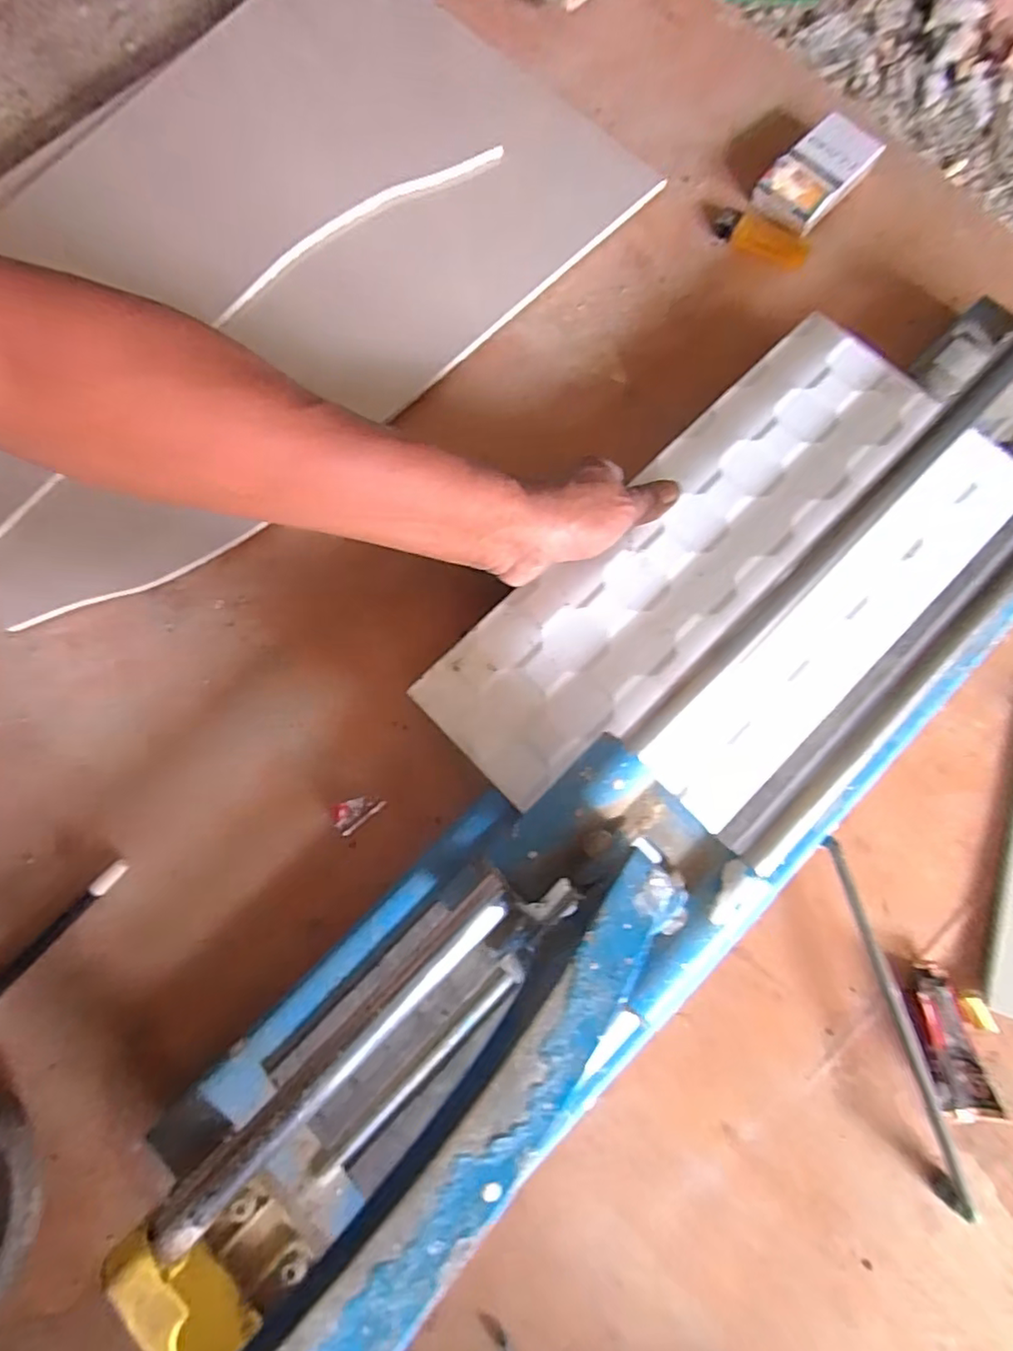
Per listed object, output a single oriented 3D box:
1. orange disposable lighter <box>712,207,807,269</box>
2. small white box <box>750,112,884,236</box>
[{"bbox_3d":[0.199,-0.343,0.473,0.076,0.010,0.025,30,81,7],"label":"orange disposable lighter"},{"bbox_3d":[0.240,-0.390,0.469,0.053,0.028,0.093,42,82,8],"label":"small white box"}]

